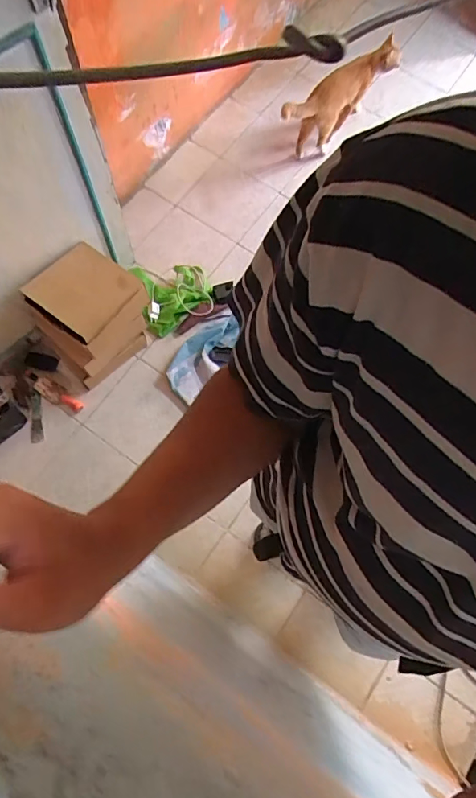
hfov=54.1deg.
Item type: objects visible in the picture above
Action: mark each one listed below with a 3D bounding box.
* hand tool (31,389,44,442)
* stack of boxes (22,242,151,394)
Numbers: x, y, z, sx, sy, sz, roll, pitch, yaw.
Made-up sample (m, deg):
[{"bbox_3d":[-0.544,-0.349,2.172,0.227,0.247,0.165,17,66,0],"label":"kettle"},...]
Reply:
[{"bbox_3d":[-0.680,0.058,1.573,0.038,0.016,0.186,-11,72,-5],"label":"hand tool"},{"bbox_3d":[-0.486,-0.278,1.480,0.349,0.341,0.281,-43,77,-13],"label":"stack of boxes"}]

